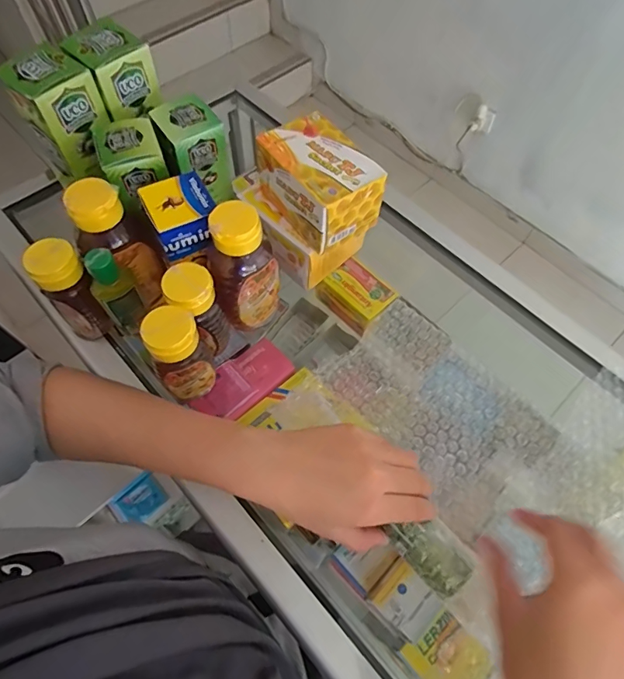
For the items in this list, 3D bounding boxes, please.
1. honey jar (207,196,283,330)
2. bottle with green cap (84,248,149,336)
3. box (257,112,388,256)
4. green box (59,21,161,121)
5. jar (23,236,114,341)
[{"bbox_3d":[-0.059,-0.060,0.392,0.057,0.126,0.049,-11,63,-6],"label":"honey jar"},{"bbox_3d":[-0.173,-0.043,0.391,0.033,0.095,0.027,-36,68,-17],"label":"bottle with green cap"},{"bbox_3d":[0.007,-0.144,0.414,0.075,0.059,0.102,-29,66,-14],"label":"box"},{"bbox_3d":[-0.183,-0.245,0.412,0.056,0.059,0.056,38,68,17],"label":"green box"},{"bbox_3d":[-0.211,-0.042,0.397,0.040,0.099,0.035,-35,68,-17],"label":"jar"}]

